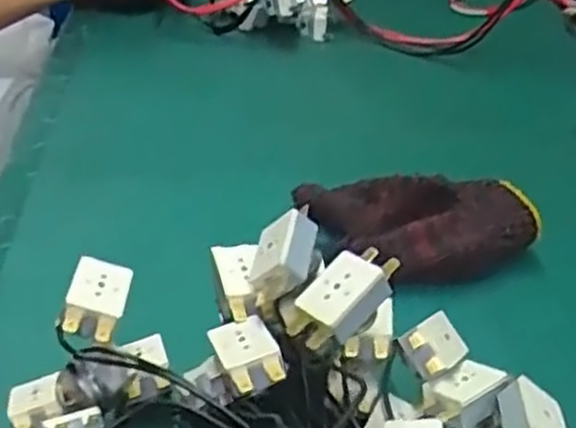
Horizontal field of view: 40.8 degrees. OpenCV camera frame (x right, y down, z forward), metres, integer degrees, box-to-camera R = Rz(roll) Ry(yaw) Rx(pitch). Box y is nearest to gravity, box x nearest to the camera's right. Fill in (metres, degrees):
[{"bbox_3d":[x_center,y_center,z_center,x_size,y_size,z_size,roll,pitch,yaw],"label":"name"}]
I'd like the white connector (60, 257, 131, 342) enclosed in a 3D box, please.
[{"bbox_3d":[-0.093,0.042,0.374,0.027,0.014,0.043,22,45,-12],"label":"white connector"}]

